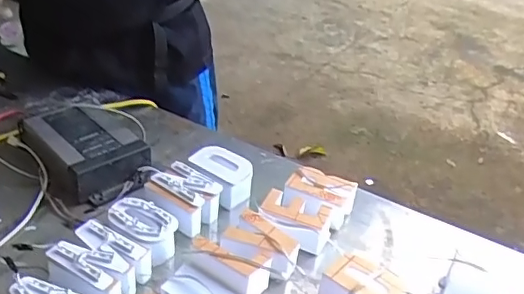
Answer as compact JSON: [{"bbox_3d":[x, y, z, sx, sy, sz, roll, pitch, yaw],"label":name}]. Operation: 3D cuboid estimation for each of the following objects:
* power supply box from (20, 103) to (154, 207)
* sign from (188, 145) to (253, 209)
[{"bbox_3d":[-0.247,0.001,0.783,0.175,0.050,0.112,30,41,32],"label":"power supply box"},{"bbox_3d":[-0.053,0.039,0.761,0.064,0.044,0.087,-23,43,-35],"label":"sign"}]

